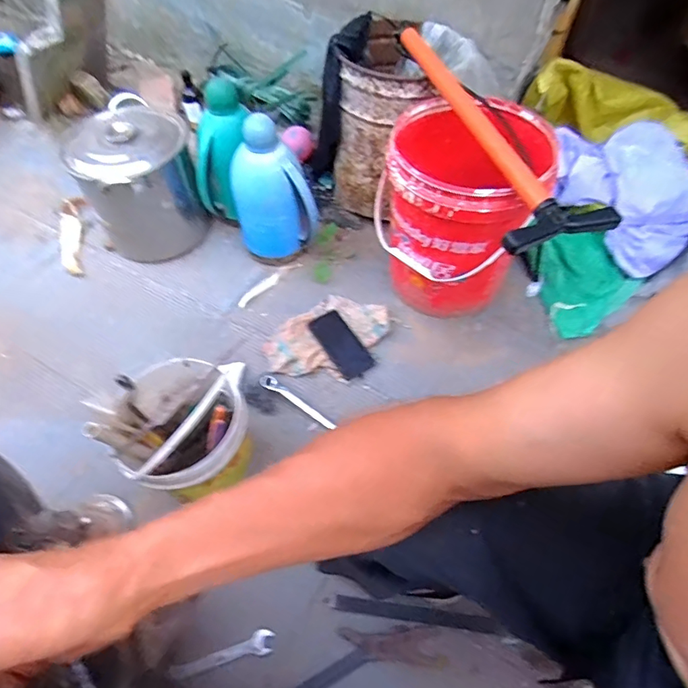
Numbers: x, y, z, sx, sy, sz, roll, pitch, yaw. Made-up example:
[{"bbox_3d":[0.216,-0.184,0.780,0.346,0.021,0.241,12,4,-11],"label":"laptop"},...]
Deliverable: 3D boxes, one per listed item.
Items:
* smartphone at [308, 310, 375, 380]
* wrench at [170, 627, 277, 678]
[{"bbox_3d":[-0.006,-0.001,0.997,0.072,0.007,0.156,-28,65,-21],"label":"smartphone"},{"bbox_3d":[-0.181,0.464,0.726,0.151,0.011,0.034,-10,57,-7],"label":"wrench"}]

